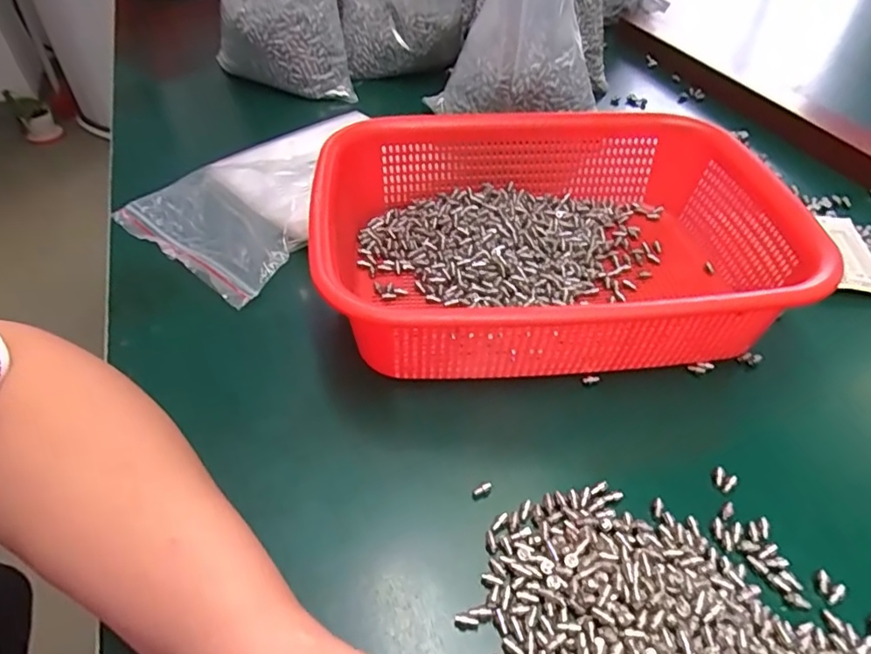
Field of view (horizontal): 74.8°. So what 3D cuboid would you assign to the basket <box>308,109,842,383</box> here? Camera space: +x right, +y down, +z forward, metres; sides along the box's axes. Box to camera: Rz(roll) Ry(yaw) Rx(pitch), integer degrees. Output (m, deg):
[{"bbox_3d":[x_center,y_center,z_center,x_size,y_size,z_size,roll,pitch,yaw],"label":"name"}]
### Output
[{"bbox_3d":[0.073,-0.056,0.366,0.282,0.072,0.205,-5,46,-5],"label":"basket"}]

